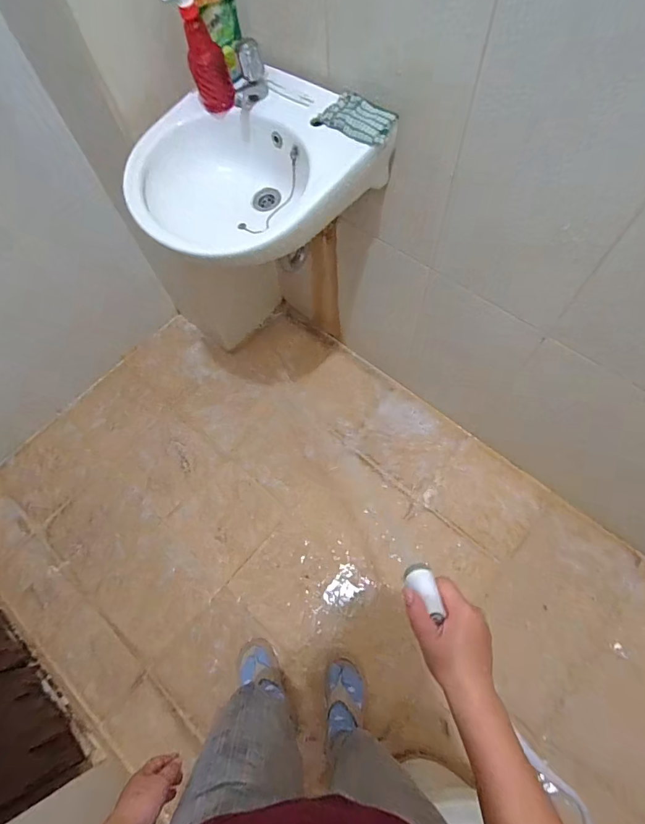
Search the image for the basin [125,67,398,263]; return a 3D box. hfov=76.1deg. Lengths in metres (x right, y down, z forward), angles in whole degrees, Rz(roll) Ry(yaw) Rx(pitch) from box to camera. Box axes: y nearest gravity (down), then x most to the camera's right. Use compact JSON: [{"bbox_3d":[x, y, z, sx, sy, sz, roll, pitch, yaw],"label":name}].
[{"bbox_3d":[-0.135,-0.455,0.798,0.409,0.151,0.380,-1,66,2],"label":"basin"}]

